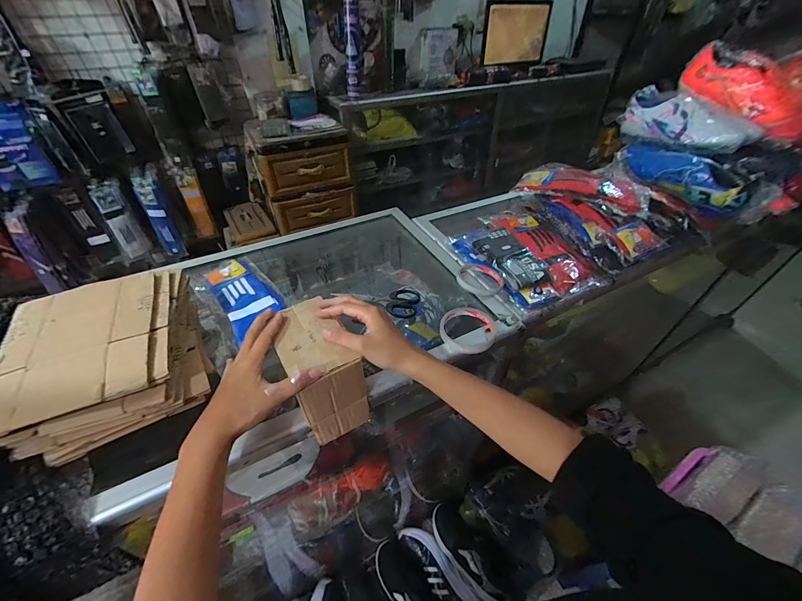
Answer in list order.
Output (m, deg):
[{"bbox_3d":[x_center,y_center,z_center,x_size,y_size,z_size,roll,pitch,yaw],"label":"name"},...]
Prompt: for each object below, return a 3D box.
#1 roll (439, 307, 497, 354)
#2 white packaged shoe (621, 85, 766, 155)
[{"bbox_3d":[0.103,0.043,0.523,0.087,0.013,0.097,1,43,0],"label":"roll"},{"bbox_3d":[0.620,-0.394,0.745,0.121,0.087,0.259,-16,46,-18],"label":"white packaged shoe"}]

